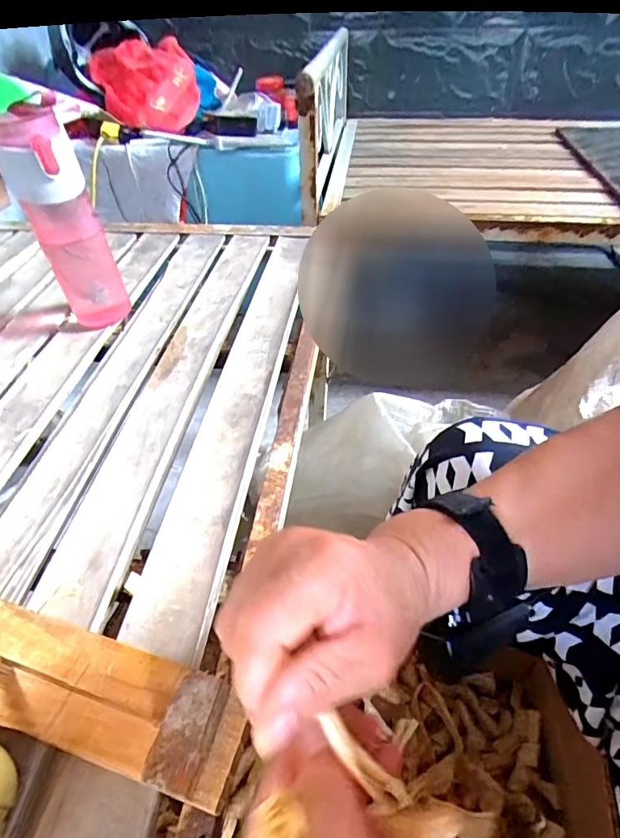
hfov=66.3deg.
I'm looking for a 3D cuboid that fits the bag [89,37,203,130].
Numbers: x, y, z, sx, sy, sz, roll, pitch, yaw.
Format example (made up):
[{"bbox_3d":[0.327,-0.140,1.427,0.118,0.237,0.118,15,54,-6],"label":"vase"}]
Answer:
[{"bbox_3d":[-0.373,-0.765,1.107,0.226,0.177,0.146,-12,47,-10],"label":"bag"}]

